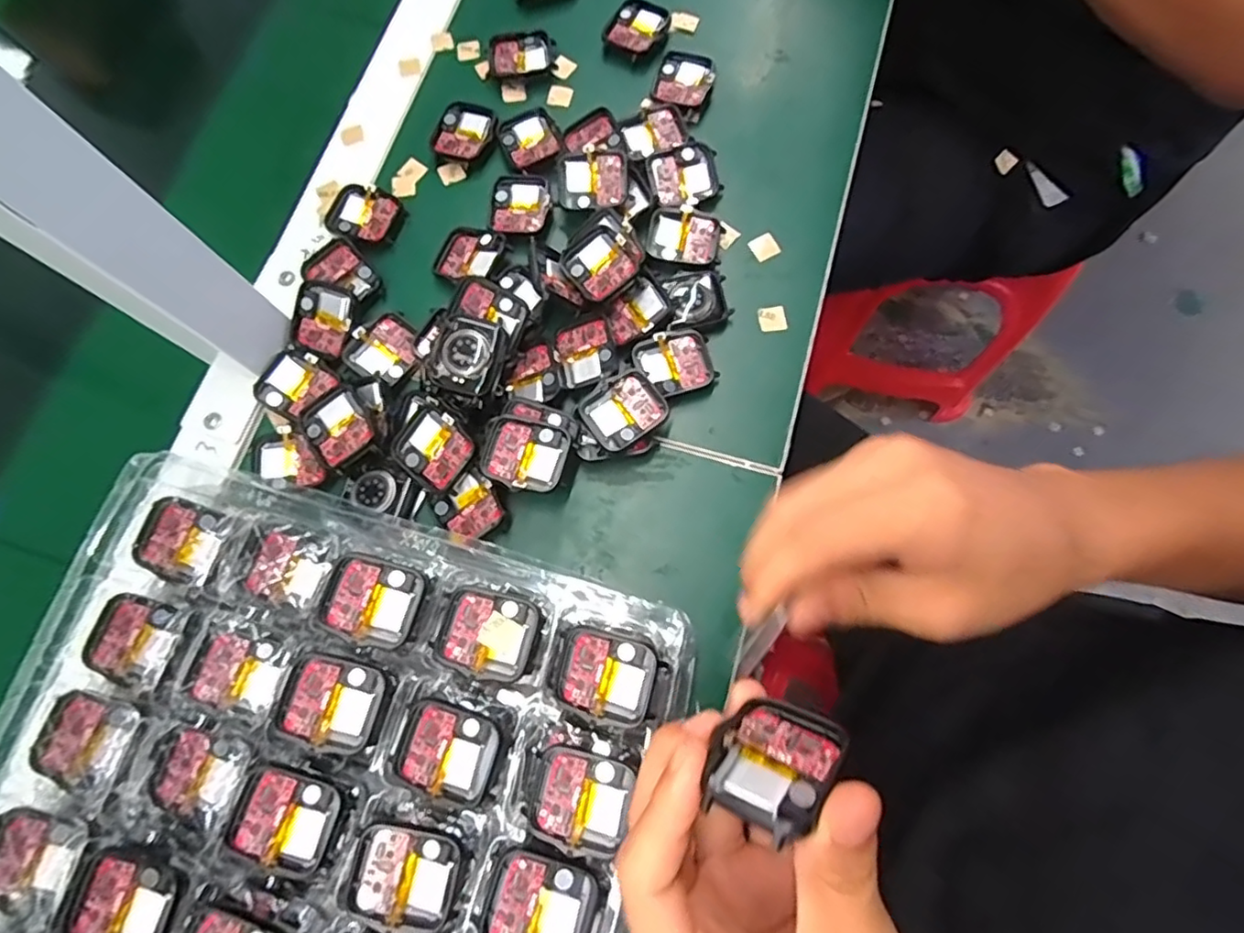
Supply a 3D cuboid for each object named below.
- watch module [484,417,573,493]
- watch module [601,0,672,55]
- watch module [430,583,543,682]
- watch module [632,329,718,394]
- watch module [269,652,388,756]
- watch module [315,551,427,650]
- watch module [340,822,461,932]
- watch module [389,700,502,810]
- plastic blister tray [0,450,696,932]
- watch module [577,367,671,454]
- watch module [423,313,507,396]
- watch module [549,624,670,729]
[{"bbox_3d":[-0.051,-0.007,0.319,0.042,0.005,0.037,15,75,1],"label":"watch module"},{"bbox_3d":[0.012,-0.303,0.419,0.036,0.013,0.045,26,76,8],"label":"watch module"},{"bbox_3d":[-0.062,0.076,0.280,0.044,0.005,0.038,16,76,7],"label":"watch module"},{"bbox_3d":[0.030,-0.060,0.347,0.042,0.013,0.036,-18,74,-3],"label":"watch module"},{"bbox_3d":[-0.130,0.105,0.271,0.042,0.009,0.036,16,76,7],"label":"watch module"},{"bbox_3d":[-0.116,0.061,0.282,0.041,0.010,0.037,18,76,8],"label":"watch module"},{"bbox_3d":[-0.091,0.169,0.251,0.044,0.005,0.035,12,75,6],"label":"watch module"},{"bbox_3d":[-0.077,0.123,0.264,0.044,0.006,0.036,17,76,7],"label":"watch module"},{"bbox_3d":[-0.139,0.155,0.277,0.290,0.049,0.263,17,75,6],"label":"plastic blister tray"},{"bbox_3d":[0.001,-0.030,0.338,0.043,0.016,0.038,-37,76,-8],"label":"watch module"},{"bbox_3d":[-0.085,-0.061,0.328,0.036,0.009,0.040,22,87,1],"label":"watch module"},{"bbox_3d":[-0.006,0.092,0.269,0.047,0.009,0.038,21,76,9],"label":"watch module"}]

